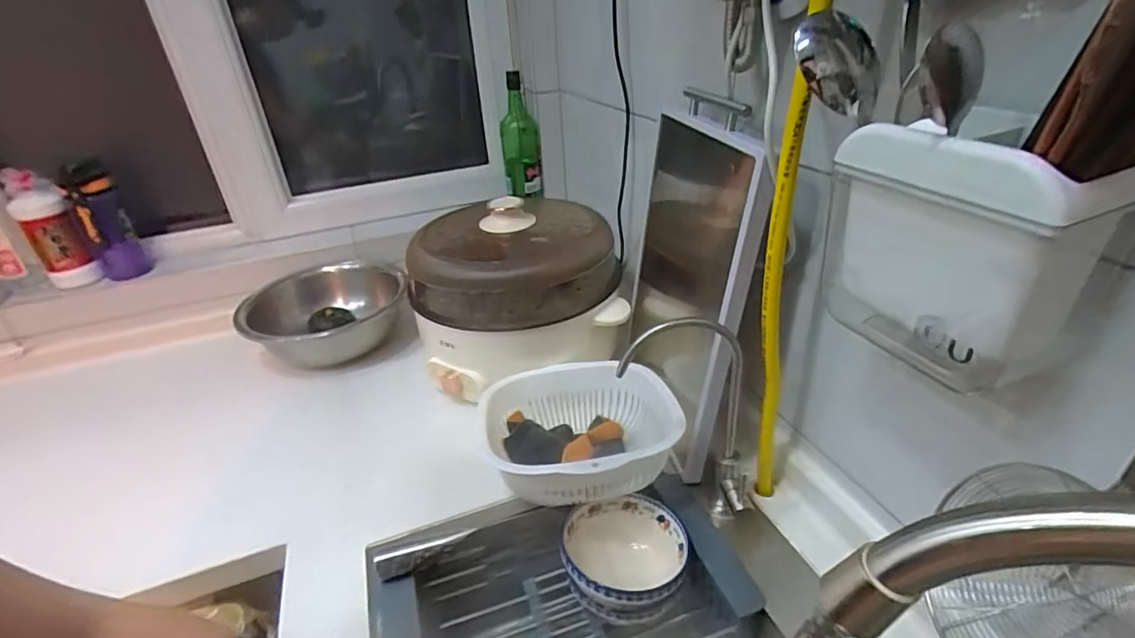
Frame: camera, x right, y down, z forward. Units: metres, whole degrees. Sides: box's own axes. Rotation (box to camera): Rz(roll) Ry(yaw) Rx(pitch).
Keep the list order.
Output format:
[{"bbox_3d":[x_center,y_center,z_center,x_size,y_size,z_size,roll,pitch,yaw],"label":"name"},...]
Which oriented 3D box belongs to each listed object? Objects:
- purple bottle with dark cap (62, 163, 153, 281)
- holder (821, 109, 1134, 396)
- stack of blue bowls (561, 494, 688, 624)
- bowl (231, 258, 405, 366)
[{"bbox_3d":[-0.817,-0.168,0.949,0.074,0.206,0.081,-29,39,-35],"label":"purple bottle with dark cap"},{"bbox_3d":[0.258,-0.049,0.368,0.078,0.172,0.155,-14,32,-16],"label":"holder"},{"bbox_3d":[0.066,0.284,0.609,0.130,0.120,0.133,-2,31,3],"label":"stack of blue bowls"},{"bbox_3d":[-0.434,0.002,0.982,0.271,0.111,0.235,-13,32,-14],"label":"bowl"}]

